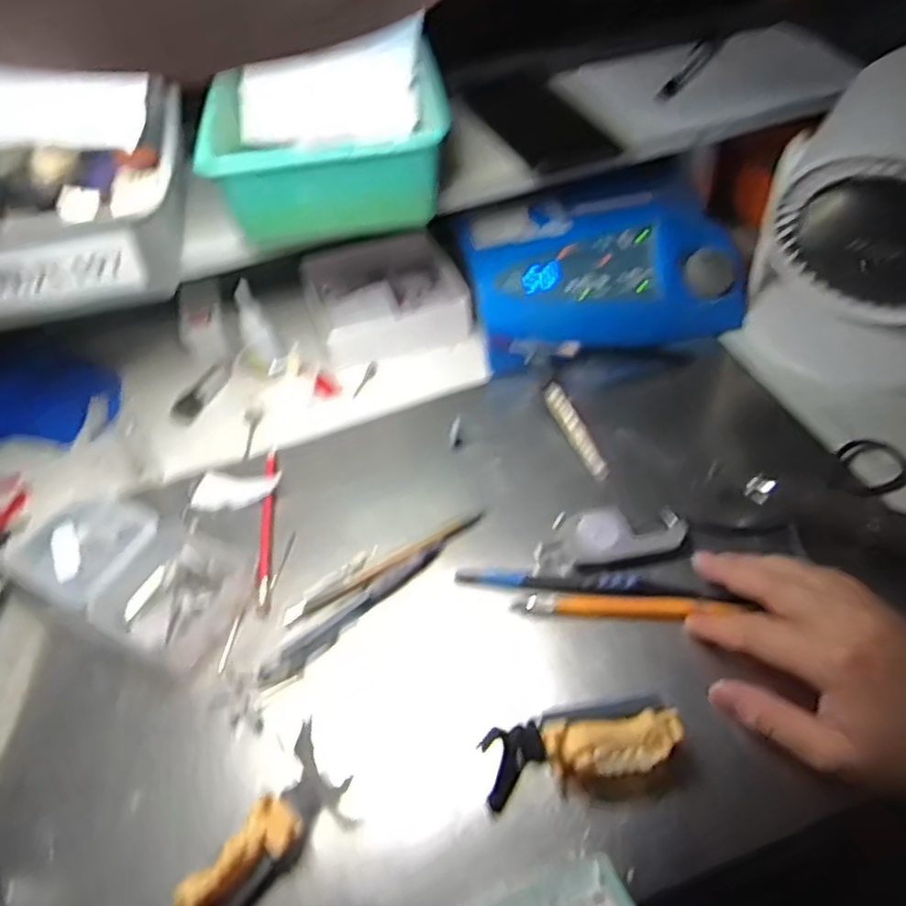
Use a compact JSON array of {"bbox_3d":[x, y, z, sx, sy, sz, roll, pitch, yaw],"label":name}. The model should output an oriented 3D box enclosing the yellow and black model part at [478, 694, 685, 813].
[{"bbox_3d":[0.067,0.152,0.371,0.100,0.034,0.034,-10,48,-4],"label":"yellow and black model part"}]

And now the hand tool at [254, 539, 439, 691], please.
[{"bbox_3d":[-0.059,0.096,0.447,0.141,0.013,0.013,-37,55,-25],"label":"hand tool"}]

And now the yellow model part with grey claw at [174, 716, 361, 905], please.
[{"bbox_3d":[-0.094,0.195,0.354,0.049,0.028,0.104,30,57,28],"label":"yellow model part with grey claw"}]

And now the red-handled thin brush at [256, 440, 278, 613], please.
[{"bbox_3d":[-0.130,0.045,0.502,0.010,0.011,0.150,-8,48,-2],"label":"red-handled thin brush"}]

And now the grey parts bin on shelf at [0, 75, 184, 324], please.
[{"bbox_3d":[-0.254,-0.158,0.463,0.162,0.078,0.146,-10,49,-4],"label":"grey parts bin on shelf"}]

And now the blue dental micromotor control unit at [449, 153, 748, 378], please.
[{"bbox_3d":[0.124,-0.154,0.599,0.218,0.096,0.133,-15,49,-8],"label":"blue dental micromotor control unit"}]

